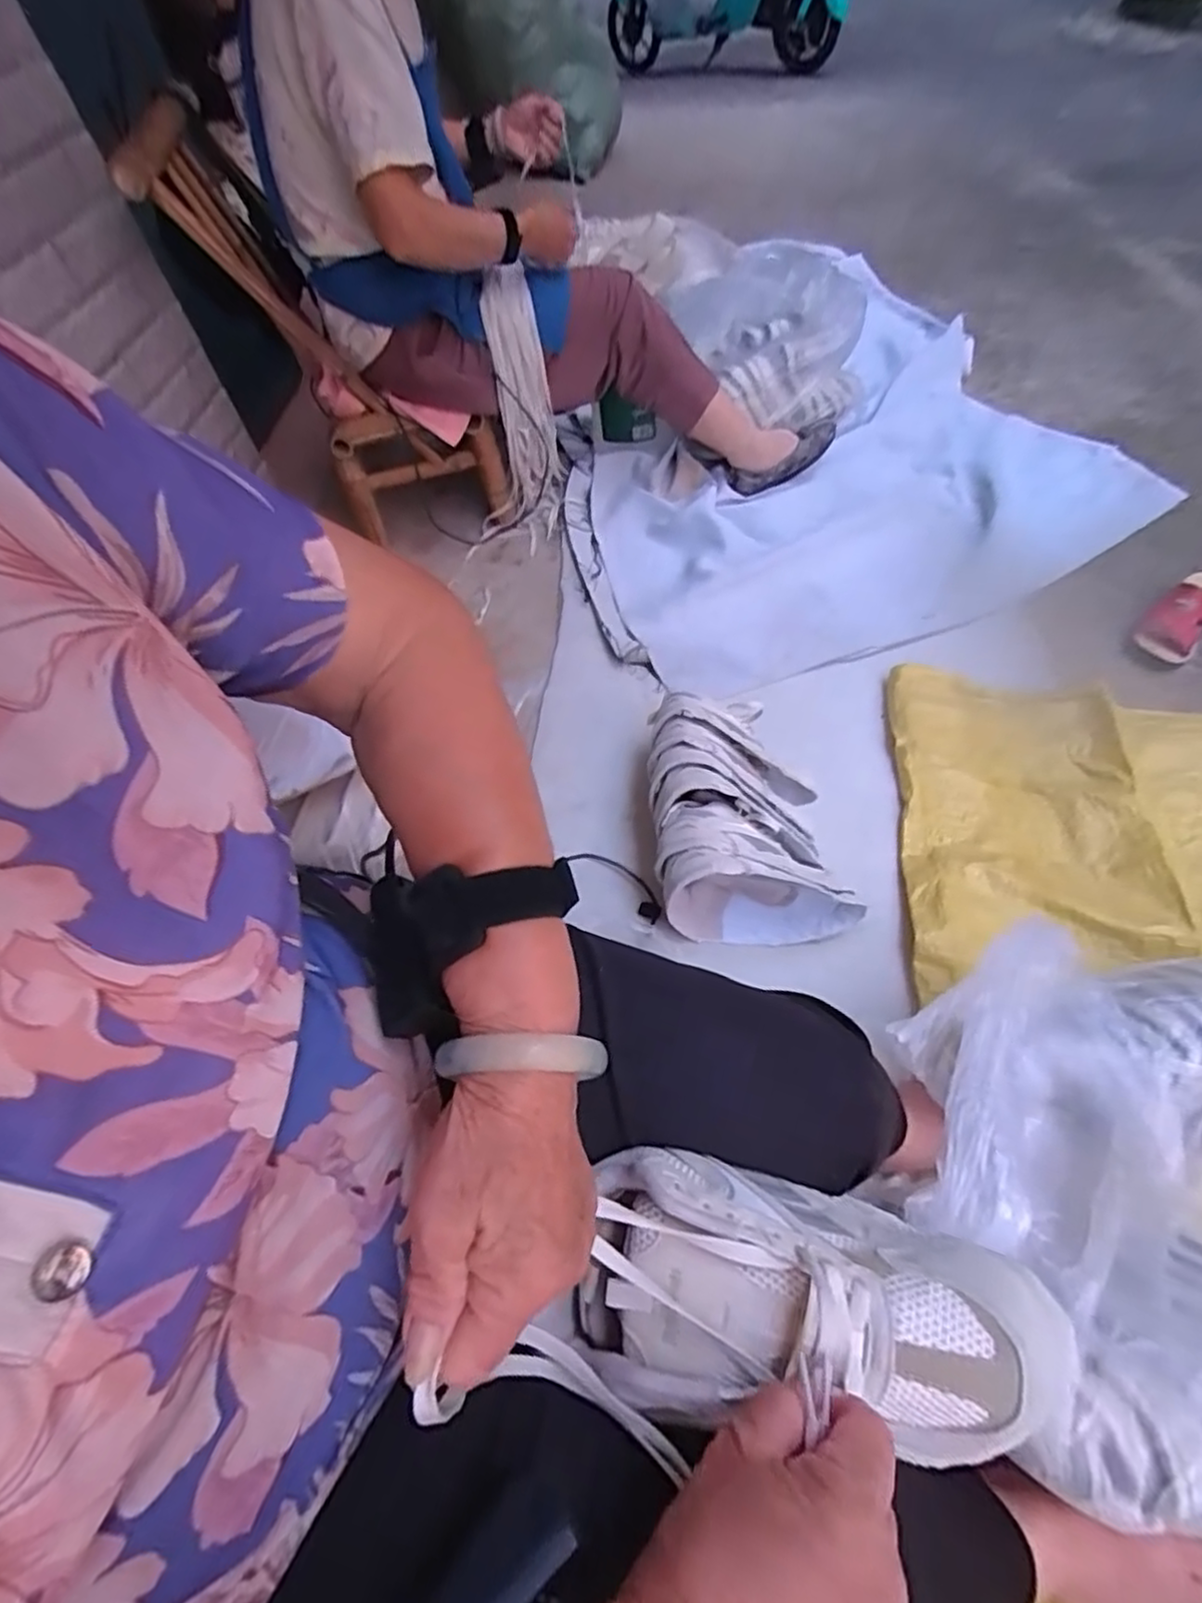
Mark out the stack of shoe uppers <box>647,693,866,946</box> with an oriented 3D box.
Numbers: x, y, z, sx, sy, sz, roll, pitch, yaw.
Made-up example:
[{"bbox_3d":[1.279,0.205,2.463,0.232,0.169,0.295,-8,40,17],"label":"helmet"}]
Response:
[{"bbox_3d":[0.178,0.011,0.855,0.220,0.136,0.296,-5,55,4],"label":"stack of shoe uppers"}]

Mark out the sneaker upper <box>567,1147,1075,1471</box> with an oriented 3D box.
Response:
[{"bbox_3d":[0.093,0.227,0.315,0.209,0.075,0.096,8,57,6],"label":"sneaker upper"}]

